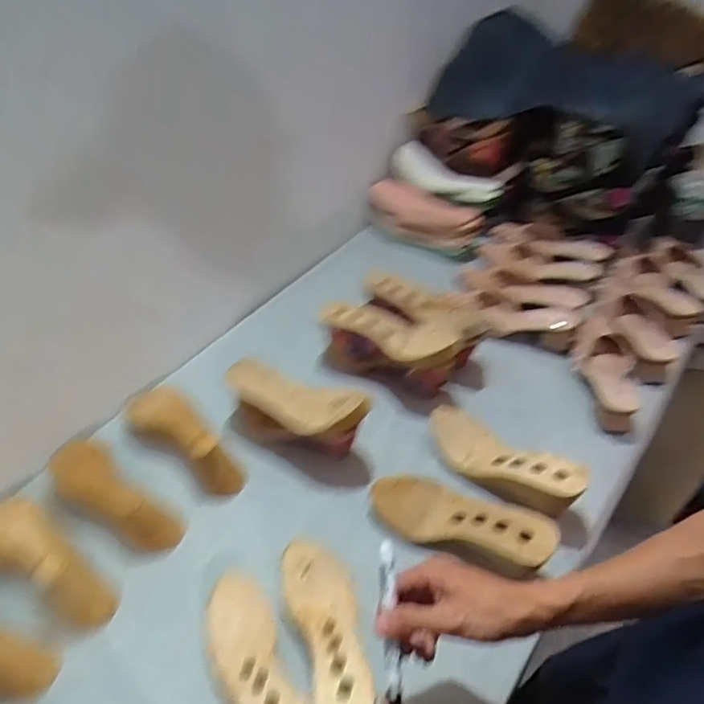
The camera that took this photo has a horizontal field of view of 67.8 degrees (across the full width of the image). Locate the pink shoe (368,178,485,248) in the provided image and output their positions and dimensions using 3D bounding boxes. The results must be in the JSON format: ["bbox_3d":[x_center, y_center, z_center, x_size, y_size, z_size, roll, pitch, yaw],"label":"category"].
[{"bbox_3d":[0.149,-0.294,1.116,0.248,0.088,0.107,22,52,22],"label":"pink shoe"}]

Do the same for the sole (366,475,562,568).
[{"bbox_3d":[0.134,0.208,0.670,0.233,0.084,0.087,20,52,21],"label":"sole"}]

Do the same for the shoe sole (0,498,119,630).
[{"bbox_3d":[-0.389,0.266,0.662,0.212,0.027,0.075,35,56,9],"label":"shoe sole"}]

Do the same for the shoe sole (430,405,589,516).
[{"bbox_3d":[0.204,0.149,0.733,0.083,0.052,0.239,-33,33,-25],"label":"shoe sole"}]

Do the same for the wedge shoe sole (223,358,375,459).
[{"bbox_3d":[-0.086,0.091,0.772,0.231,0.134,0.082,16,50,17],"label":"wedge shoe sole"}]

